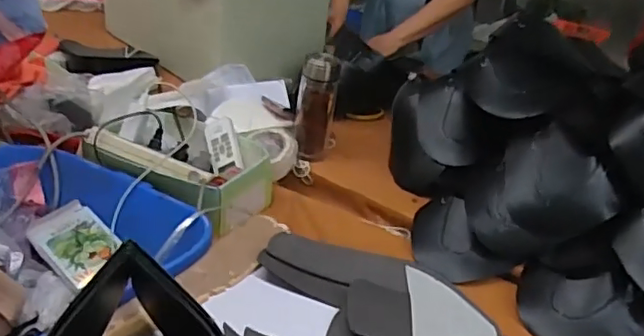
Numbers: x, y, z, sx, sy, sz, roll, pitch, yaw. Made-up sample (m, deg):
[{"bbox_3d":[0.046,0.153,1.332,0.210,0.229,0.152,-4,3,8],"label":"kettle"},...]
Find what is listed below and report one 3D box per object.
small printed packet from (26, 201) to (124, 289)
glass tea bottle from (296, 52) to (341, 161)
[{"bbox_3d":[-0.364,0.109,0.890,0.126,0.008,0.097,39,52,16],"label":"small printed packet"},{"bbox_3d":[-0.011,-0.117,1.140,0.072,0.197,0.072,5,29,-2],"label":"glass tea bottle"}]

